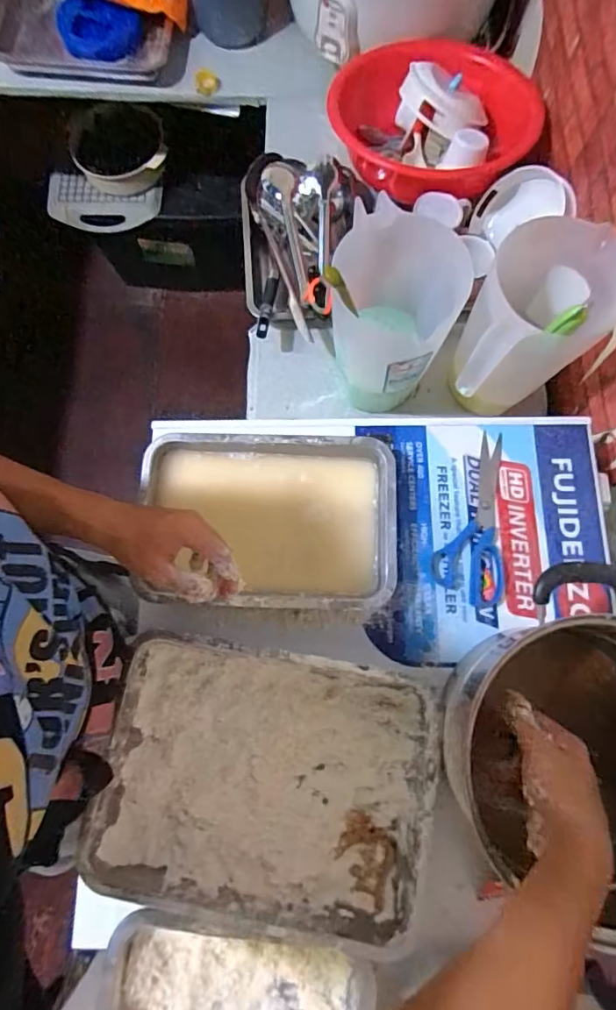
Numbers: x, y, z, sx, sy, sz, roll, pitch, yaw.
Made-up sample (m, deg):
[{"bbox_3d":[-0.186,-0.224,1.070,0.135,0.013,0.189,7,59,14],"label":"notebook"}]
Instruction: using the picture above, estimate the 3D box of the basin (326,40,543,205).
[{"bbox_3d":[0.226,-0.657,0.881,0.340,0.122,0.328,0,76,0],"label":"basin"}]

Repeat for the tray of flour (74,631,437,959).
[{"bbox_3d":[-0.047,0.290,0.528,0.334,0.050,0.255,9,76,2],"label":"tray of flour"}]

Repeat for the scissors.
[{"bbox_3d":[0.212,0.015,0.618,0.083,0.008,0.213,13,77,3],"label":"scissors"}]

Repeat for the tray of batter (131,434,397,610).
[{"bbox_3d":[-0.051,0.018,0.597,0.303,0.035,0.205,3,76,1],"label":"tray of batter"}]

